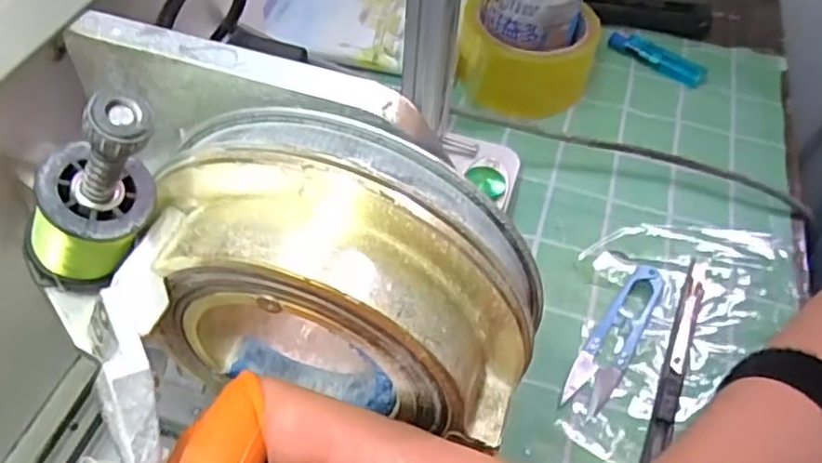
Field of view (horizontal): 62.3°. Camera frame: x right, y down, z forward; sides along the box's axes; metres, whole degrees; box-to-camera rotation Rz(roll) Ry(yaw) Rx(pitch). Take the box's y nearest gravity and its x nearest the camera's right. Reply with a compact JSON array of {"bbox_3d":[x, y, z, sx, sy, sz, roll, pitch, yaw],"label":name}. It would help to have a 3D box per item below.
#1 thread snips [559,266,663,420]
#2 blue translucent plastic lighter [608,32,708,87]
[{"bbox_3d":[0.113,0.057,0.374,0.023,0.012,0.103,27,54,19],"label":"thread snips"},{"bbox_3d":[0.194,-0.137,0.536,0.079,0.012,0.018,34,56,24],"label":"blue translucent plastic lighter"}]

